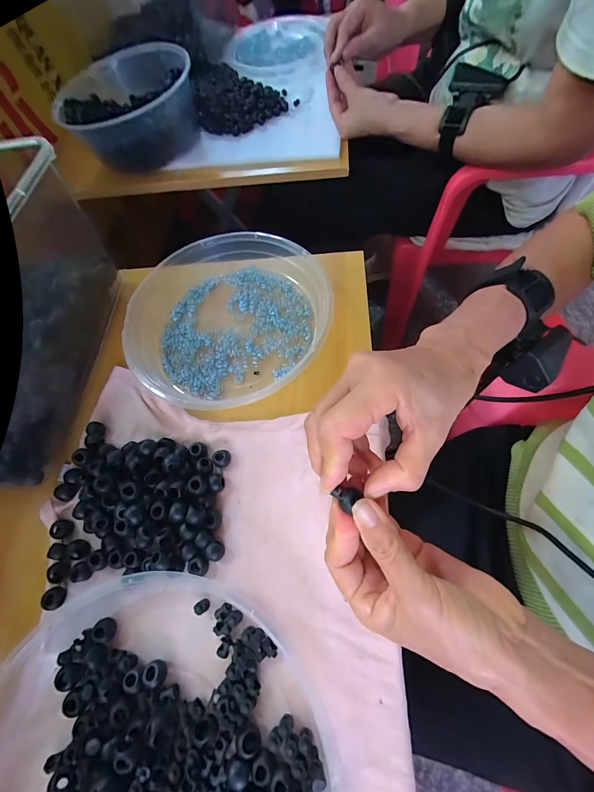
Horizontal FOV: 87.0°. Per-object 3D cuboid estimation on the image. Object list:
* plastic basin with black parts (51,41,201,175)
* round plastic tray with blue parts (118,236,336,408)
[{"bbox_3d":[-0.299,-0.520,0.562,0.232,0.095,0.224,-20,65,-2],"label":"plastic basin with black parts"},{"bbox_3d":[-0.074,-0.082,0.320,0.210,0.037,0.198,-18,65,-1],"label":"round plastic tray with blue parts"}]

